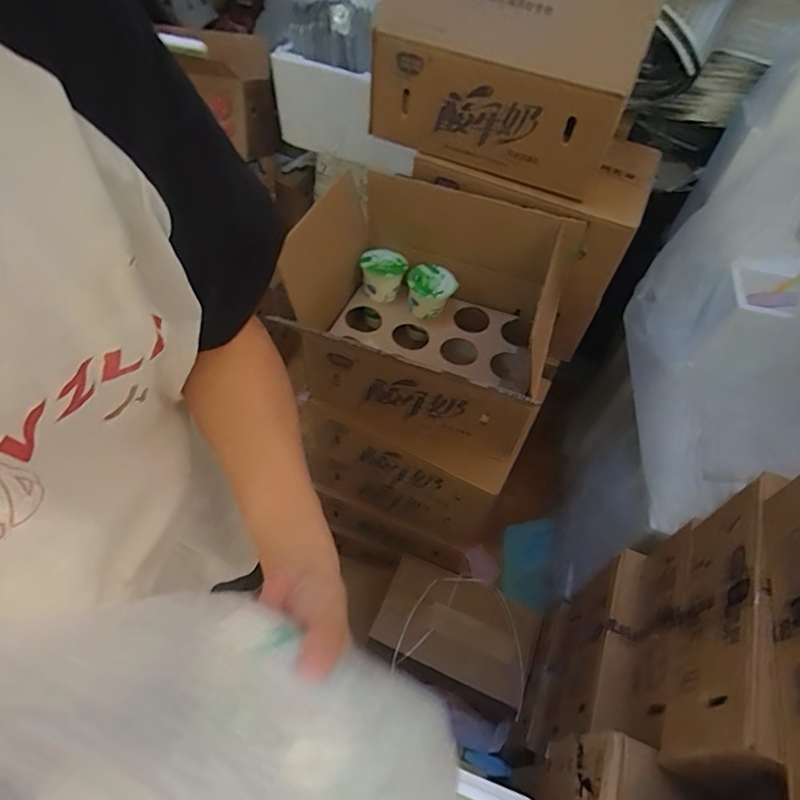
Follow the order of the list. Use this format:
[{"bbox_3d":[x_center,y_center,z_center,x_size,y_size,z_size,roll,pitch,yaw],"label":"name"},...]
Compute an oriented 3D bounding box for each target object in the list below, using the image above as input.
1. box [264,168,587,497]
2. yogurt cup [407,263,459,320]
[{"bbox_3d":[0.063,-0.124,0.875,0.369,0.317,0.353,19,54,9],"label":"box"},{"bbox_3d":[0.053,-0.197,0.949,0.074,0.076,0.072,2,53,-3],"label":"yogurt cup"}]

